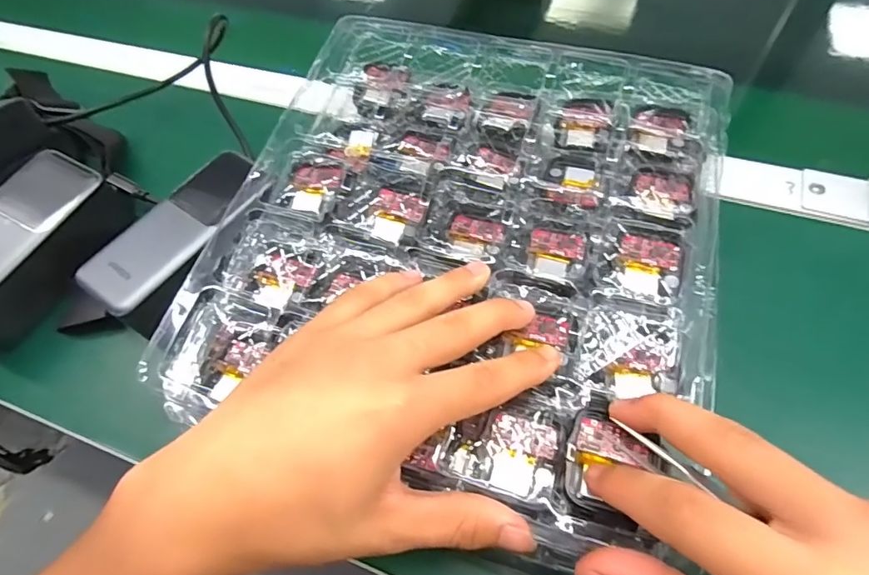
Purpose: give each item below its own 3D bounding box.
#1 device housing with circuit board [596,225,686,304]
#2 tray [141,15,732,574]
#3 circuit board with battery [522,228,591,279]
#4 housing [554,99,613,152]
[{"bbox_3d":[0.110,-0.012,0.255,0.039,0.009,0.044,18,62,15],"label":"device housing with circuit board"},{"bbox_3d":[0.017,-0.040,0.277,0.266,0.038,0.283,13,61,12],"label":"tray"},{"bbox_3d":[0.068,-0.019,0.271,0.032,0.010,0.034,13,61,12],"label":"circuit board with battery"},{"bbox_3d":[0.100,-0.108,0.324,0.035,0.018,0.025,9,60,10],"label":"housing"}]

